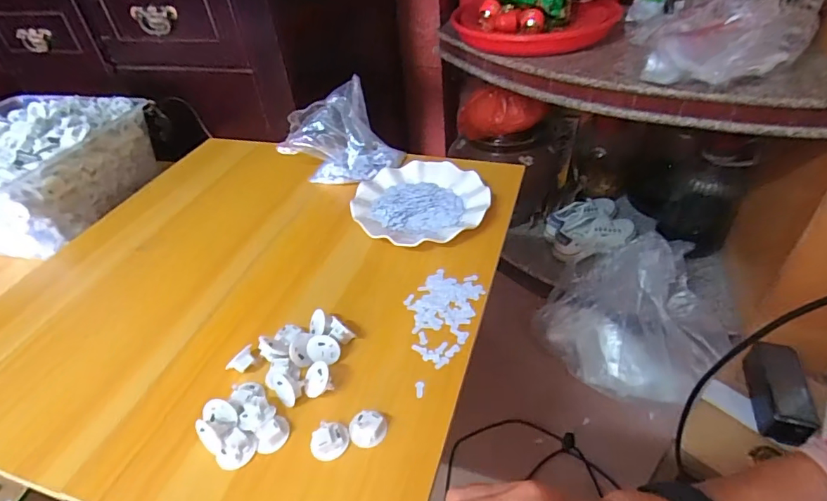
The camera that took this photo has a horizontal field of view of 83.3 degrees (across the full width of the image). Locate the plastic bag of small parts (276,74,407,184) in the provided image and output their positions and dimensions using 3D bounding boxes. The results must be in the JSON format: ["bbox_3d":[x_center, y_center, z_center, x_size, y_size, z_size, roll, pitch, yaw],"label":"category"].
[{"bbox_3d":[-0.113,-0.178,0.707,0.182,0.101,0.110,-14,42,-9],"label":"plastic bag of small parts"}]

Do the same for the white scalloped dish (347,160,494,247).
[{"bbox_3d":[0.010,-0.066,0.644,0.177,0.024,0.177,-3,41,3],"label":"white scalloped dish"}]

